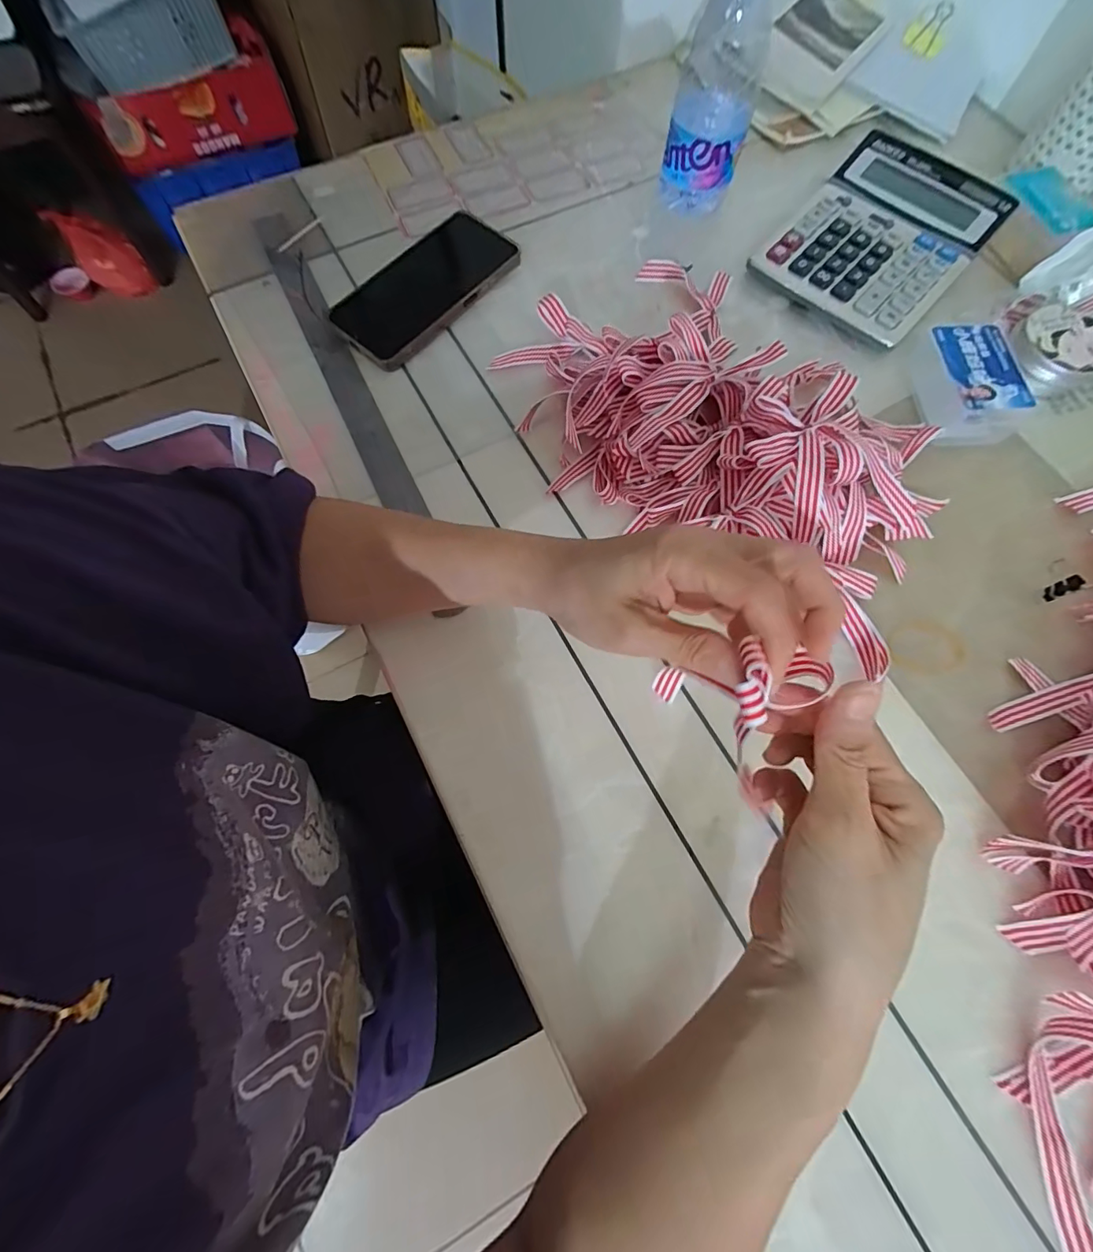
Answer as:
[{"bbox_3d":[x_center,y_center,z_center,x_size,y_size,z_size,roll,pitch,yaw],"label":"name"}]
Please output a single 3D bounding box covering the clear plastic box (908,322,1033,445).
[{"bbox_3d":[0.319,-0.187,0.372,0.065,0.031,0.092,-1,72,0],"label":"clear plastic box"}]

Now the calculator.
[{"bbox_3d":[0.293,-0.341,0.425,0.142,0.030,0.185,41,76,12],"label":"calculator"}]

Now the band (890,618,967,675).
[{"bbox_3d":[0.255,0.014,0.325,0.053,0.004,0.037,-10,72,-3],"label":"band"}]

